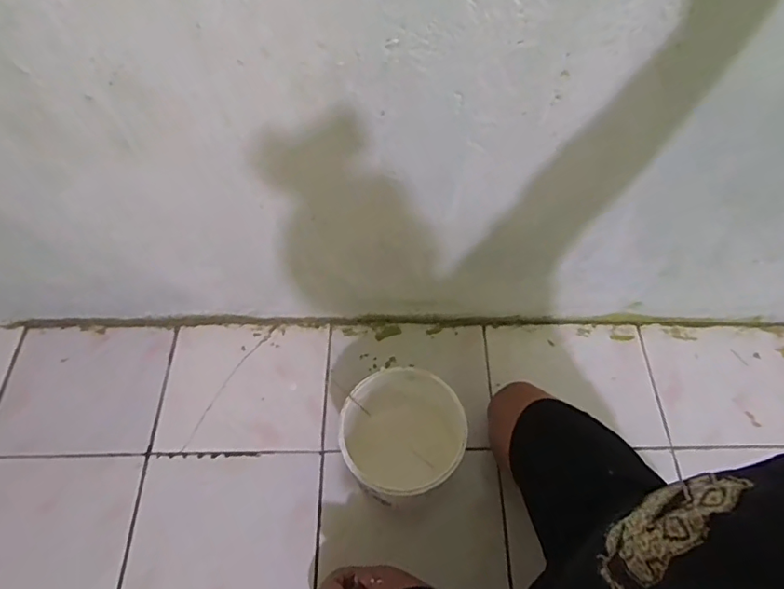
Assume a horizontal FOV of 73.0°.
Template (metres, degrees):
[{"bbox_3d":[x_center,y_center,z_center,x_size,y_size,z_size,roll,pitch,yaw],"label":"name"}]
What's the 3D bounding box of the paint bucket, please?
[{"bbox_3d":[0.021,0.227,0.828,0.171,0.186,0.161,-1,61,1],"label":"paint bucket"}]

